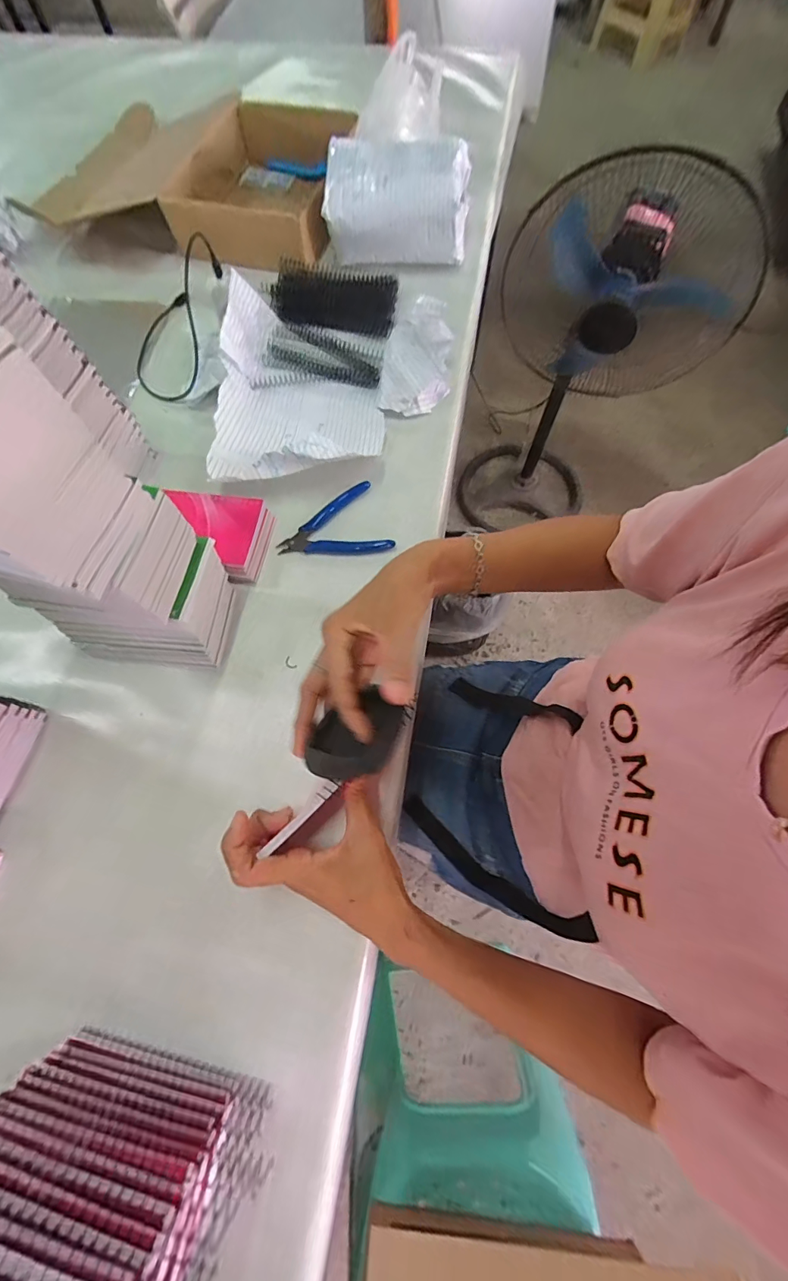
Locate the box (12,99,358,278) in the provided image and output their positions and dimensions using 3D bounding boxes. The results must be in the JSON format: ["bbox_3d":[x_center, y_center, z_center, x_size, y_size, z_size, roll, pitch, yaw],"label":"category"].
[{"bbox_3d":[-0.300,-0.716,0.690,0.472,0.089,0.291,11,70,5],"label":"box"}]

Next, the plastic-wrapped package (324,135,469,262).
[{"bbox_3d":[0.006,-0.590,0.600,0.188,0.102,0.087,9,70,5],"label":"plastic-wrapped package"}]

